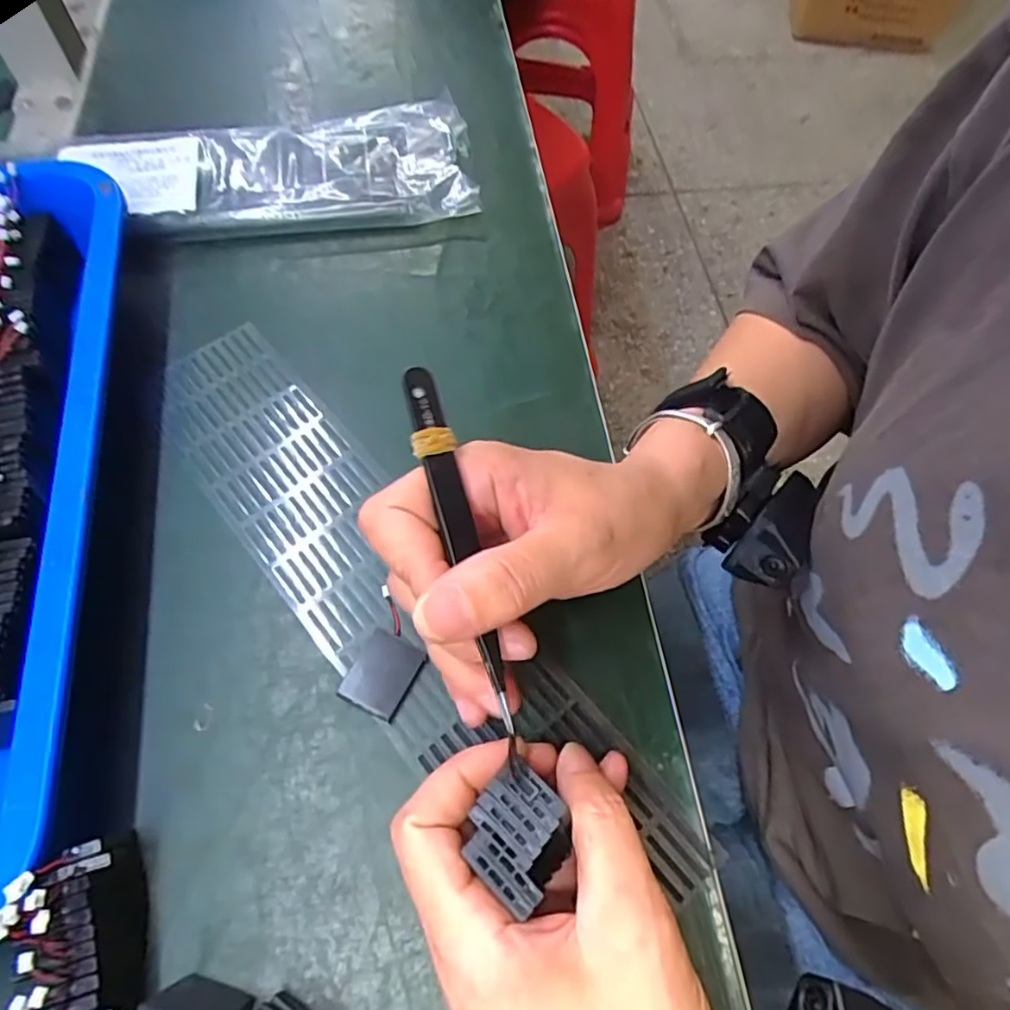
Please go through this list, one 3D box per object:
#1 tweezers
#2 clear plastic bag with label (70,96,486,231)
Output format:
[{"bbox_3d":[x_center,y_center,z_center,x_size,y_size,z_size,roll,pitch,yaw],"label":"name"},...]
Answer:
[{"bbox_3d":[-0.014,0.014,0.211,0.013,0.007,0.122,-14,83,-8],"label":"tweezers"},{"bbox_3d":[-0.135,-0.204,0.401,0.226,0.026,0.082,-7,63,-5],"label":"clear plastic bag with label"}]

